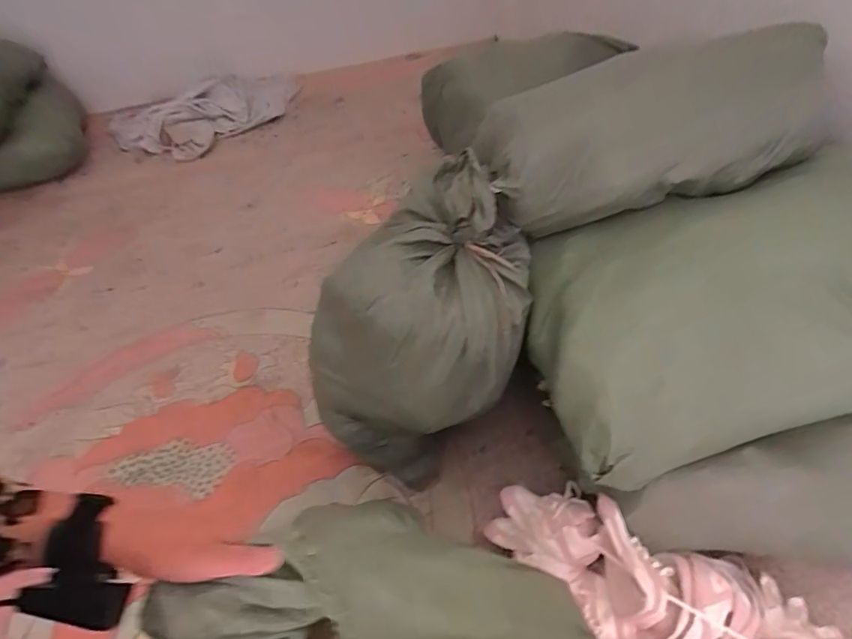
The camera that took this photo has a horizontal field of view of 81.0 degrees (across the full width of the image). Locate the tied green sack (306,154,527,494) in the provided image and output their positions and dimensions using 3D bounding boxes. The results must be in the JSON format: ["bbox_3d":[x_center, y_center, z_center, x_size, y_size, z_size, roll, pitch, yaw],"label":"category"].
[{"bbox_3d":[-0.015,0.028,1.218,0.488,0.673,0.548,22,55,23],"label":"tied green sack"}]

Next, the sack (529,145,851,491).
[{"bbox_3d":[0.614,-0.020,1.024,0.794,0.300,0.554,-16,59,6],"label":"sack"}]

